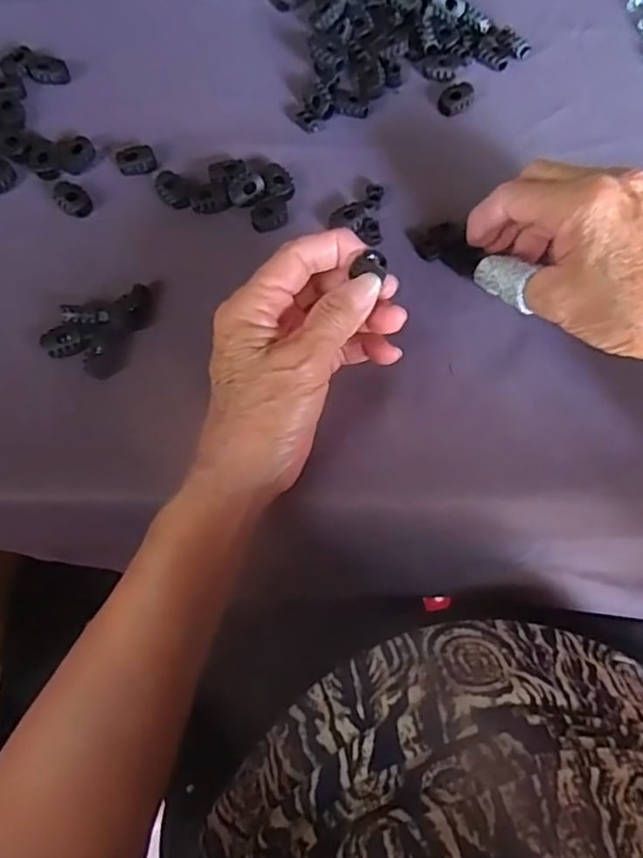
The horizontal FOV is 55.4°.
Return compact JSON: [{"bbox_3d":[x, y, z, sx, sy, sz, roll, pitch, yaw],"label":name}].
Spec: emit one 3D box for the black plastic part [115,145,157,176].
[{"bbox_3d":[-0.110,-0.160,0.365,0.022,0.010,0.013,-20,76,-6],"label":"black plastic part"}]

